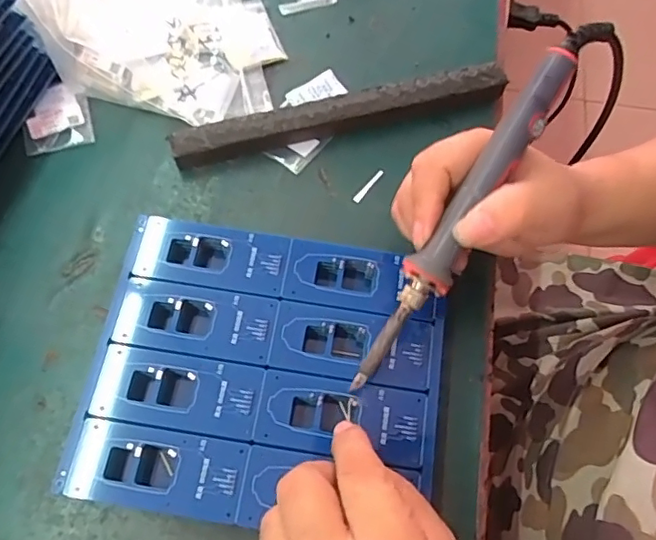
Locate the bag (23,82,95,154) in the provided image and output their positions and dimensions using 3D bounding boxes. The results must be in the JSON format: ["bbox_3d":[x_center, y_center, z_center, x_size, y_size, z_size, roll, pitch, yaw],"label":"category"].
[{"bbox_3d":[-0.191,-0.108,0.393,0.045,0.008,0.051,-13,68,-7],"label":"bag"}]

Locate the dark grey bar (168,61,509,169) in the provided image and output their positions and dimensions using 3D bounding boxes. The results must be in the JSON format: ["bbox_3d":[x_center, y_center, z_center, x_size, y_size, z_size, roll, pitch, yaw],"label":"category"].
[{"bbox_3d":[0.010,-0.108,0.389,0.233,0.019,0.025,-14,68,-8],"label":"dark grey bar"}]

